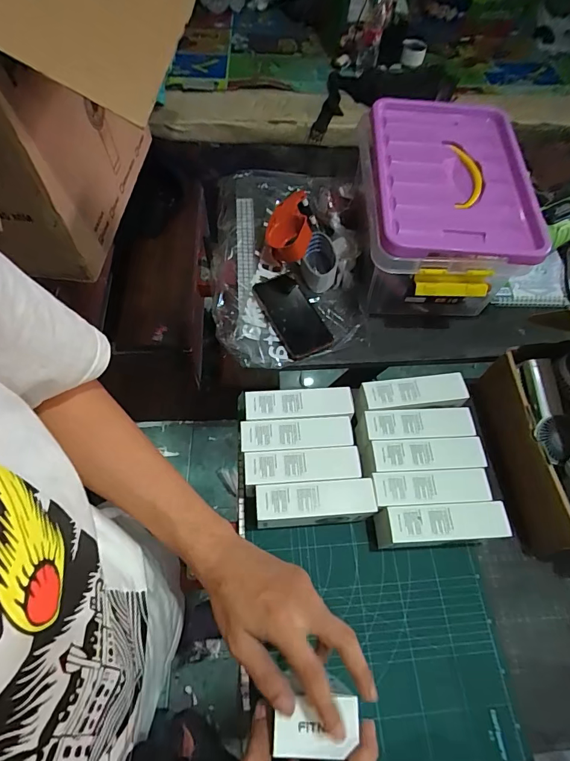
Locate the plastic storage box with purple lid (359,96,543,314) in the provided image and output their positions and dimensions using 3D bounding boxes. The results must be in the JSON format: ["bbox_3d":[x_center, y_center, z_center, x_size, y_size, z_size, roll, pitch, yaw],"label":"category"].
[{"bbox_3d":[0.257,-0.289,0.711,0.236,0.163,0.373,5,64,-1],"label":"plastic storage box with purple lid"}]

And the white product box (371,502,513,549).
[{"bbox_3d":[0.193,0.184,0.517,0.143,0.072,0.042,-1,64,-3],"label":"white product box"}]

